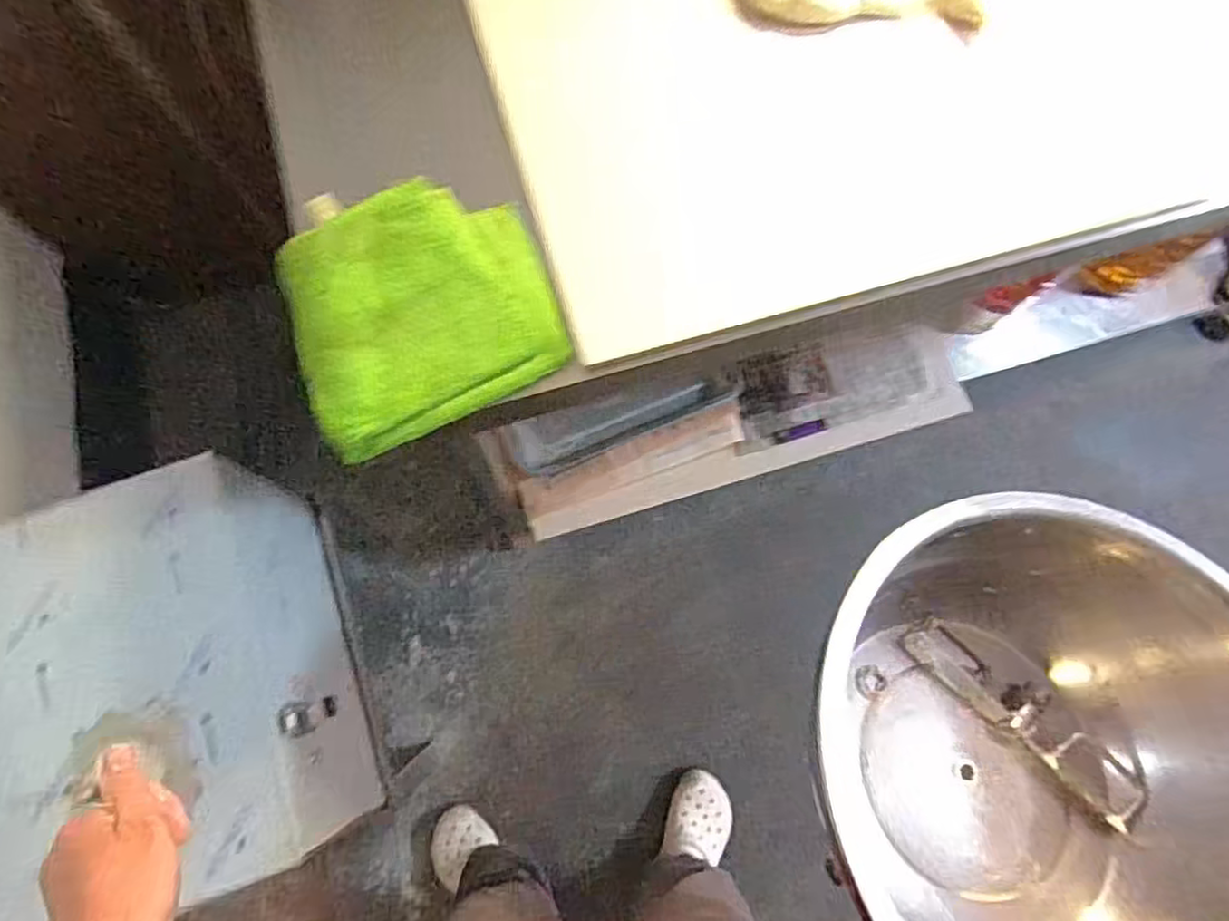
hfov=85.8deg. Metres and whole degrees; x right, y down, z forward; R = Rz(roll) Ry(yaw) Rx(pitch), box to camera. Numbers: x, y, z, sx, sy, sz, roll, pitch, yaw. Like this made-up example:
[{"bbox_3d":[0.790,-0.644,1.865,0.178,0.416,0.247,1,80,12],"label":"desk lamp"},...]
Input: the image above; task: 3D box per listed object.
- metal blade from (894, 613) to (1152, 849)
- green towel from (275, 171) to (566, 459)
[{"bbox_3d":[0.373,0.239,0.616,0.229,0.052,0.070,38,77,9],"label":"metal blade"},{"bbox_3d":[-0.165,-0.136,0.548,0.215,0.028,0.223,-27,76,-8],"label":"green towel"}]

